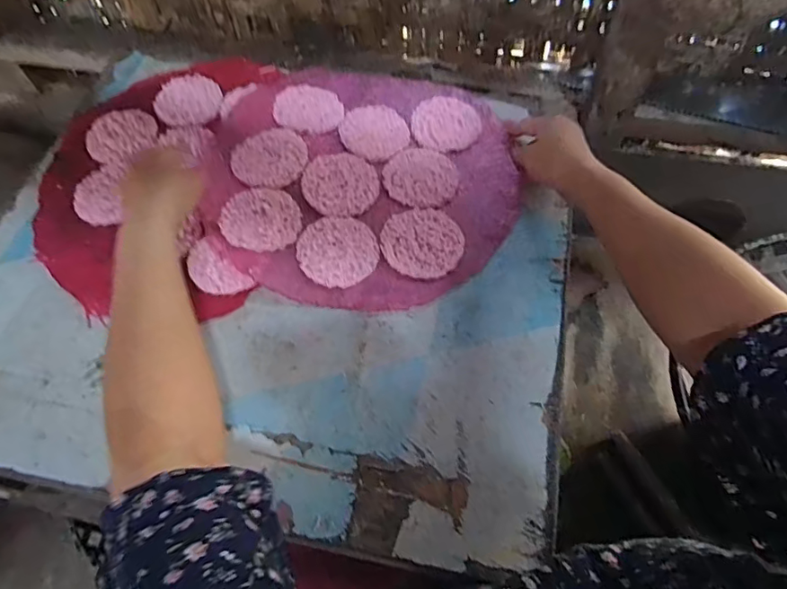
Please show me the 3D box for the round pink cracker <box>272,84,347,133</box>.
[{"bbox_3d":[-0.099,-0.220,0.626,0.080,0.006,0.079,0,60,1],"label":"round pink cracker"}]

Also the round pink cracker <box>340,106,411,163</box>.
[{"bbox_3d":[-0.021,-0.189,0.612,0.076,0.004,0.086,-24,62,-12],"label":"round pink cracker"}]

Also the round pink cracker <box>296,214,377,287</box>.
[{"bbox_3d":[-0.056,-0.045,0.533,0.076,0.006,0.082,0,60,1],"label":"round pink cracker"}]

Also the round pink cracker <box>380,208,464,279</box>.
[{"bbox_3d":[0.028,-0.053,0.533,0.080,0.011,0.078,0,60,1],"label":"round pink cracker"}]

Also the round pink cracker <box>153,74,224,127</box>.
[{"bbox_3d":[-0.248,-0.236,0.643,0.077,0.004,0.090,-22,62,-12],"label":"round pink cracker"}]

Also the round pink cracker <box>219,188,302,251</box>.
[{"bbox_3d":[-0.135,-0.078,0.544,0.076,0.015,0.072,0,60,1],"label":"round pink cracker"}]

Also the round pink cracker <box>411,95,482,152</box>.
[{"bbox_3d":[0.061,-0.200,0.617,0.077,0.011,0.078,0,60,1],"label":"round pink cracker"}]

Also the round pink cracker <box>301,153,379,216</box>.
[{"bbox_3d":[-0.057,-0.119,0.568,0.077,0.011,0.080,0,60,1],"label":"round pink cracker"}]

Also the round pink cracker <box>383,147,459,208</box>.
[{"bbox_3d":[0.030,-0.129,0.579,0.081,0.004,0.078,0,60,1],"label":"round pink cracker"}]

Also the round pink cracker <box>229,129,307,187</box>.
[{"bbox_3d":[-0.136,-0.149,0.578,0.079,0.007,0.078,0,60,1],"label":"round pink cracker"}]

